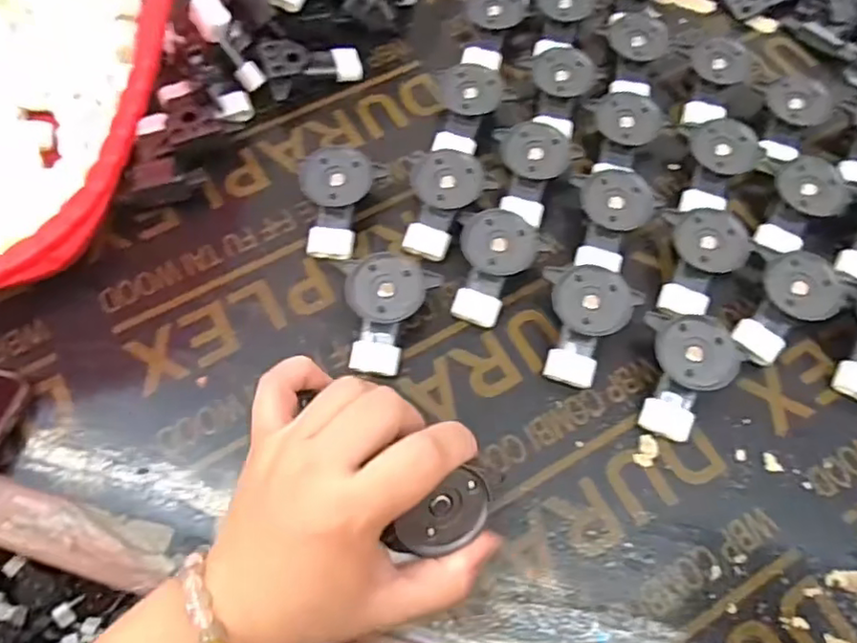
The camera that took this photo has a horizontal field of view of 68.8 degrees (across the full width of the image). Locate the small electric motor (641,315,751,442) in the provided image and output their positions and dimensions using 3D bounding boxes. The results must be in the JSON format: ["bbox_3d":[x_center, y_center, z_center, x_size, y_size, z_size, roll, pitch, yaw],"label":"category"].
[{"bbox_3d":[0.145,0.031,0.351,0.045,0.029,0.065,7,65,2],"label":"small electric motor"}]

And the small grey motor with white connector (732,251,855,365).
[{"bbox_3d":[0.208,-0.009,0.370,0.068,0.027,0.042,-32,70,-14],"label":"small grey motor with white connector"}]

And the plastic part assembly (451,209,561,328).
[{"bbox_3d":[0.043,-0.032,0.376,0.055,0.029,0.067,13,66,5],"label":"plastic part assembly"}]

